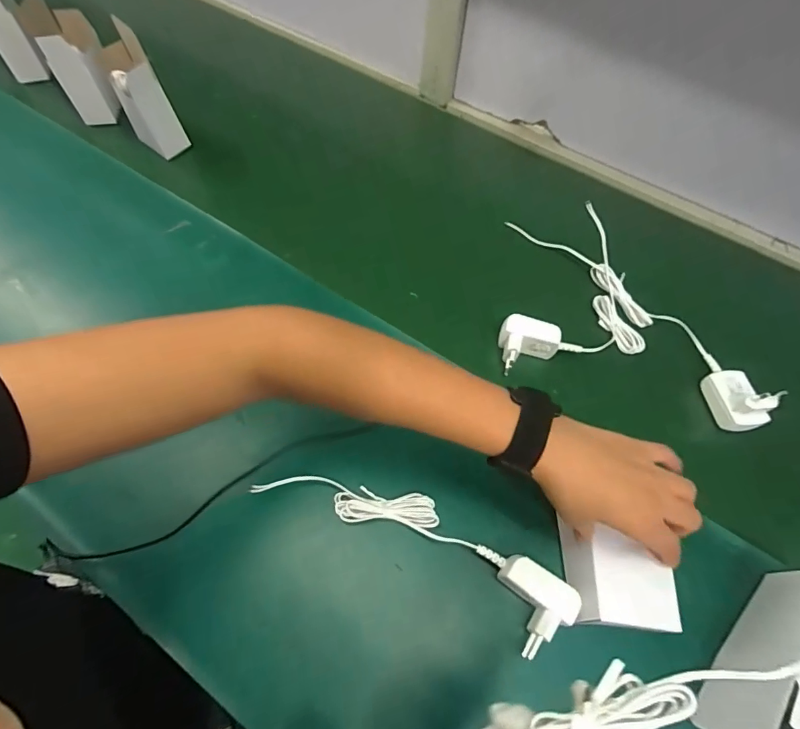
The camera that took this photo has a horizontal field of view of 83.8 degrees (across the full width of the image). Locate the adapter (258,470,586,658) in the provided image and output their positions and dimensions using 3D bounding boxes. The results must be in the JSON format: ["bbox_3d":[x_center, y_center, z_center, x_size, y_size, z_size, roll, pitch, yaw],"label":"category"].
[{"bbox_3d":[0.014,0.143,0.369,0.260,0.030,0.068,27,61,13],"label":"adapter"}]

